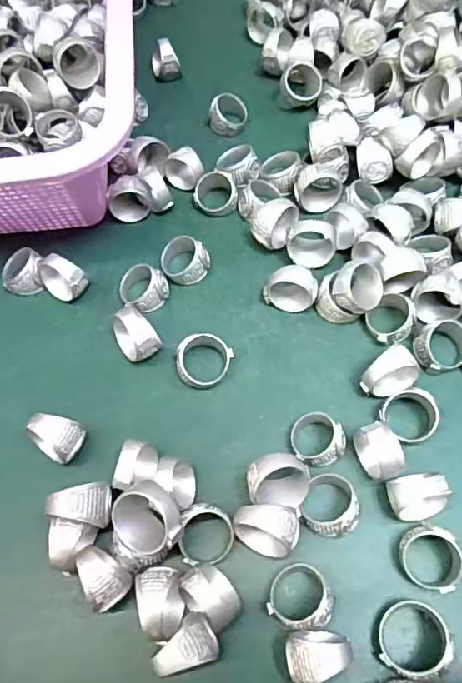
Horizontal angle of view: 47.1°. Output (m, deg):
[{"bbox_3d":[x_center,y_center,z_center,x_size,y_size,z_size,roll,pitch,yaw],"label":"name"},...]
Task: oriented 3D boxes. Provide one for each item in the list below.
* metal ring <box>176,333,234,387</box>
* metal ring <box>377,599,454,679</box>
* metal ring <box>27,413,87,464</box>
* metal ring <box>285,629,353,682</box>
[{"bbox_3d":[-0.014,0.010,0.263,0.023,0.018,0.027,33,70,15],"label":"metal ring"},{"bbox_3d":[0.070,0.116,0.206,0.027,0.019,0.026,-1,66,1],"label":"metal ring"},{"bbox_3d":[-0.080,0.045,0.245,0.021,0.023,0.018,17,67,9],"label":"metal ring"},{"bbox_3d":[0.034,0.120,0.203,0.024,0.023,0.016,-6,66,-1],"label":"metal ring"}]

